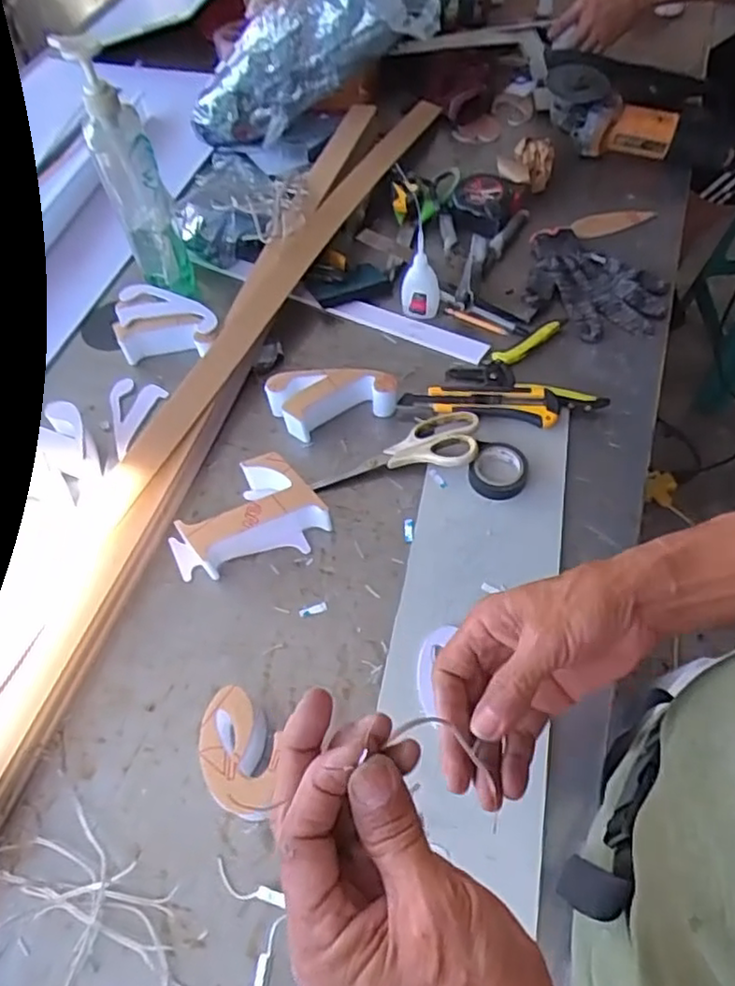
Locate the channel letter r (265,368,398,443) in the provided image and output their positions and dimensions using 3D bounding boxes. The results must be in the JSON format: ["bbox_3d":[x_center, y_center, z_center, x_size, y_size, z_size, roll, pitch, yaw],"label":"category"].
[{"bbox_3d":[-0.039,-0.106,0.712,0.132,0.045,0.068,-17,57,-6],"label":"channel letter r"}]

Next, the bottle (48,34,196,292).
[{"bbox_3d":[-0.262,-0.340,0.742,0.065,0.263,0.083,-21,59,-10],"label":"bottle"}]

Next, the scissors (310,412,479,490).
[{"bbox_3d":[0.029,-0.048,0.682,0.174,0.010,0.073,-10,49,9],"label":"scissors"}]

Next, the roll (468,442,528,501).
[{"bbox_3d":[0.133,-0.023,0.654,0.056,0.022,0.060,-2,56,4],"label":"roll"}]

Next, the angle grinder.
[{"bbox_3d":[0.387,-0.532,0.937,0.274,0.084,0.093,15,58,-4],"label":"angle grinder"}]

